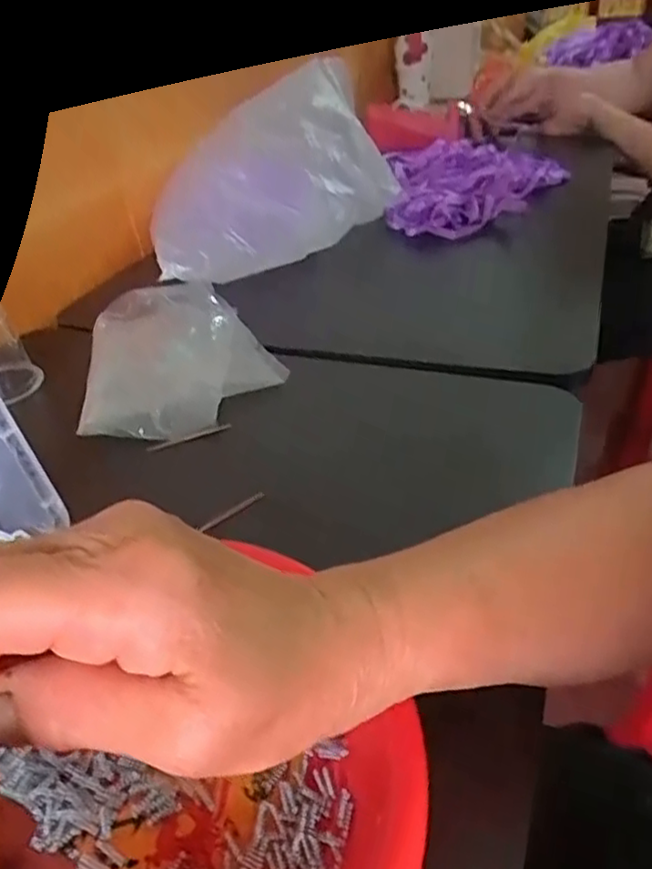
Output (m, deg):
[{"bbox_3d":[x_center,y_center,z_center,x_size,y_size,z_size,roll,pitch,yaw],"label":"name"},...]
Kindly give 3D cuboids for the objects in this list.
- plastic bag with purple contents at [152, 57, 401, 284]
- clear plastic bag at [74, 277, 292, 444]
[{"bbox_3d":[-0.032,-0.266,0.679,0.106,0.140,0.322,21,43,33],"label":"plastic bag with purple contents"},{"bbox_3d":[-0.117,-0.070,0.535,0.139,0.024,0.210,-11,35,-8],"label":"clear plastic bag"}]

